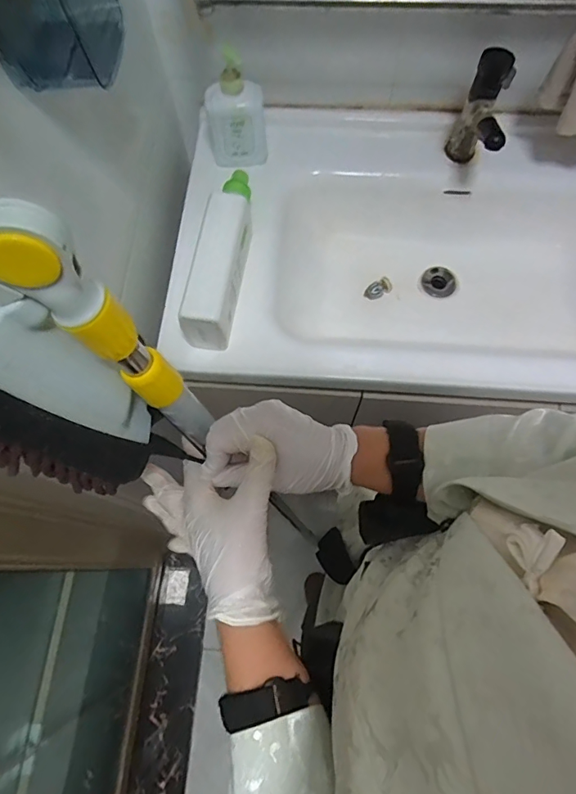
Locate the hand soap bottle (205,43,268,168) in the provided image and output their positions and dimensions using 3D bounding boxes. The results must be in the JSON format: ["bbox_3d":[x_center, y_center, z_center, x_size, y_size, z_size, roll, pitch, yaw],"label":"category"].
[{"bbox_3d":[-0.081,-0.445,0.719,0.094,0.164,0.055,-12,70,-3],"label":"hand soap bottle"}]

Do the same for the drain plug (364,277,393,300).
[{"bbox_3d":[0.164,-0.197,0.848,0.049,0.029,0.024,-30,72,-9],"label":"drain plug"}]

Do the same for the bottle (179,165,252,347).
[{"bbox_3d":[-0.090,-0.212,0.675,0.061,0.082,0.285,9,70,5],"label":"bottle"}]

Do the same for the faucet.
[{"bbox_3d":[0.281,-0.394,0.703,0.057,0.167,0.140,14,71,7],"label":"faucet"}]

